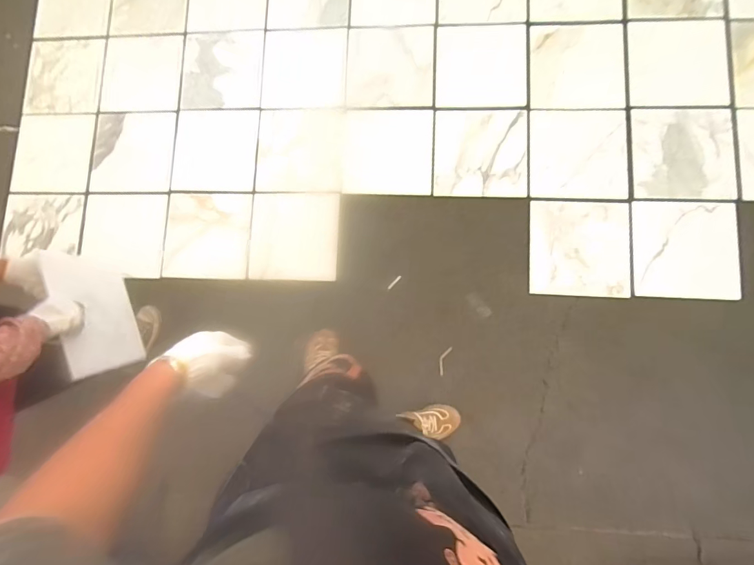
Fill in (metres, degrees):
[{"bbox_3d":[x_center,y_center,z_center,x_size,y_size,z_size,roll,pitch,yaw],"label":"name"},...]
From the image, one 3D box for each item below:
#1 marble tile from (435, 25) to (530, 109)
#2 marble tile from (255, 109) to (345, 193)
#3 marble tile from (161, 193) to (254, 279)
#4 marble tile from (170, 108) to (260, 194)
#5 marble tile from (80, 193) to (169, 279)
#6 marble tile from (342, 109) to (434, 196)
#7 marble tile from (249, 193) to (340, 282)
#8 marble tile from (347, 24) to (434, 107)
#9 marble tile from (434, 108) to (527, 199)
[{"bbox_3d":[0.349,-0.720,1.317,0.291,0.020,0.283,1,86,4],"label":"marble tile"},{"bbox_3d":[-0.268,-0.462,1.389,0.296,0.022,0.289,1,94,-5],"label":"marble tile"},{"bbox_3d":[-0.585,-0.162,1.361,0.284,0.017,0.295,3,84,5],"label":"marble tile"},{"bbox_3d":[-0.566,-0.462,1.381,0.291,0.010,0.289,3,84,5],"label":"marble tile"},{"bbox_3d":[-0.878,-0.168,1.367,0.286,0.019,0.292,3,81,6],"label":"marble tile"},{"bbox_3d":[0.037,-0.449,1.366,0.316,0.025,0.291,5,91,15],"label":"marble tile"},{"bbox_3d":[-0.286,-0.156,1.357,0.301,0.011,0.295,2,95,3],"label":"marble tile"},{"bbox_3d":[0.046,-0.745,1.365,0.304,0.015,0.281,5,88,12],"label":"marble tile"},{"bbox_3d":[0.342,-0.426,1.294,0.298,0.019,0.283,1,90,5],"label":"marble tile"}]

